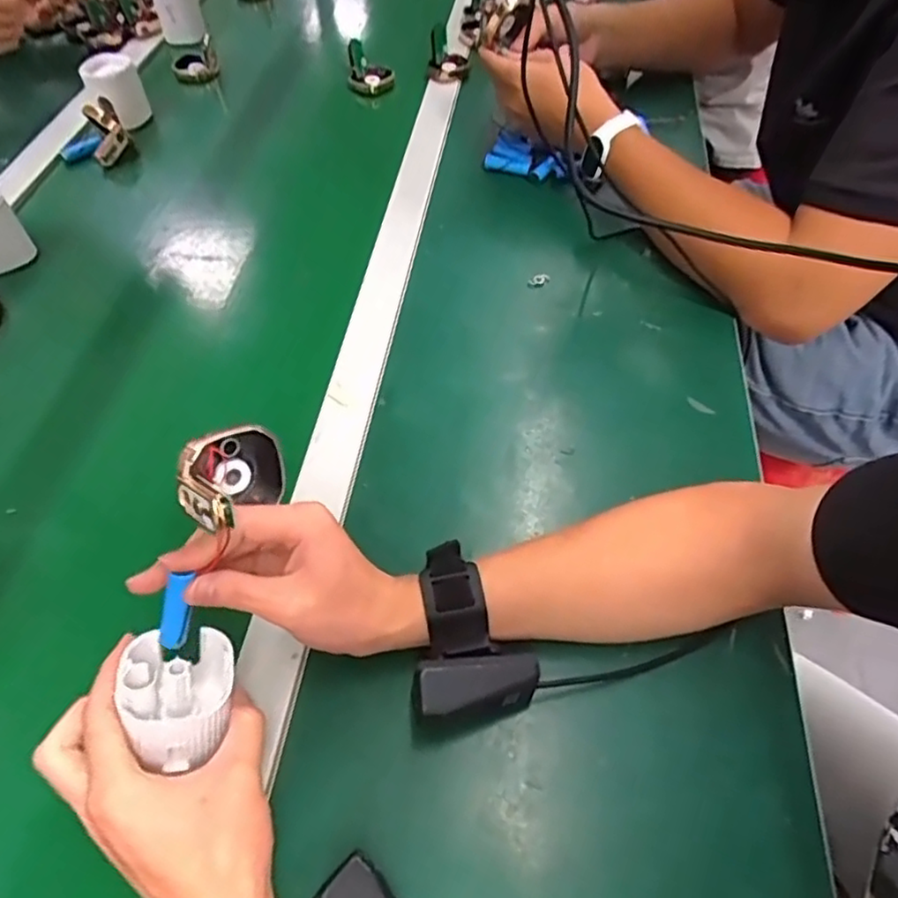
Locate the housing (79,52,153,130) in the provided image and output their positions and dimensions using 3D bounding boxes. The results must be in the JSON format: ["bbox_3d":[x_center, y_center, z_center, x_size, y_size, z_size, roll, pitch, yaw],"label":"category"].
[{"bbox_3d":[-0.407,-0.435,0.805,0.062,0.073,0.057,-24,57,-17],"label":"housing"}]

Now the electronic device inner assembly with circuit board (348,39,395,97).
[{"bbox_3d":[-0.104,-0.504,0.868,0.060,0.049,0.052,-4,53,-2],"label":"electronic device inner assembly with circuit board"}]

